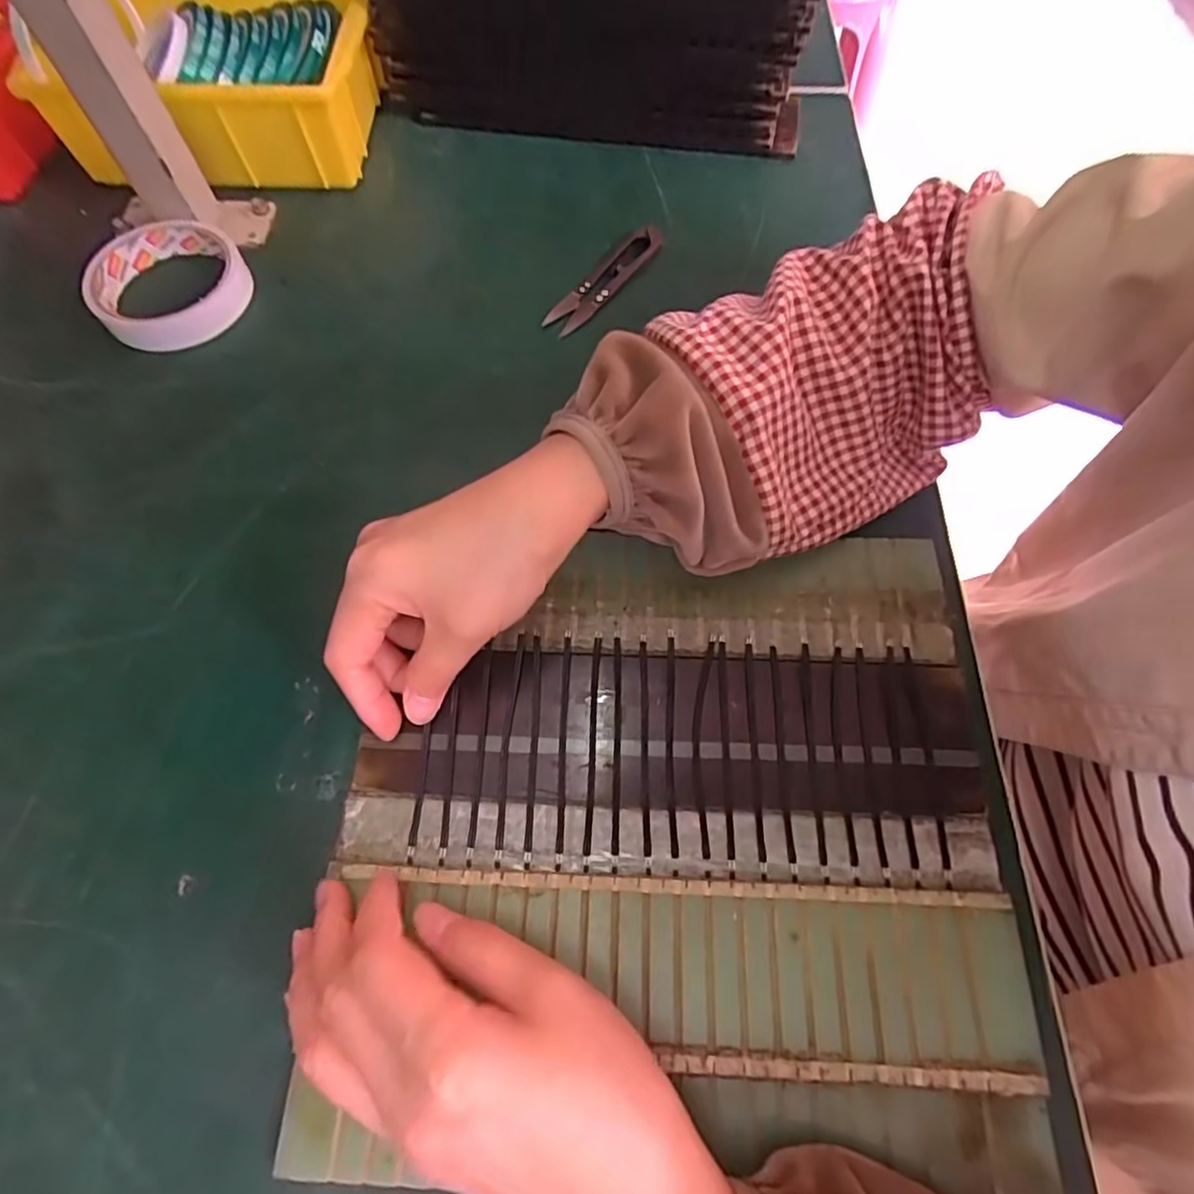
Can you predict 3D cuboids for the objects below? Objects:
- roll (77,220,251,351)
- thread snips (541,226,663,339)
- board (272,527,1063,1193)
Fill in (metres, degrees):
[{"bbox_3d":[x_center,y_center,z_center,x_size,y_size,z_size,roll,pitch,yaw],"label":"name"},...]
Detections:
[{"bbox_3d":[-0.262,-0.192,0.391,0.088,0.024,0.091,0,66,1],"label":"roll"},{"bbox_3d":[0.005,-0.200,0.399,0.025,0.008,0.101,36,79,18],"label":"thread snips"},{"bbox_3d":[0.030,0.088,0.267,0.262,0.010,0.245,3,66,2],"label":"board"}]

